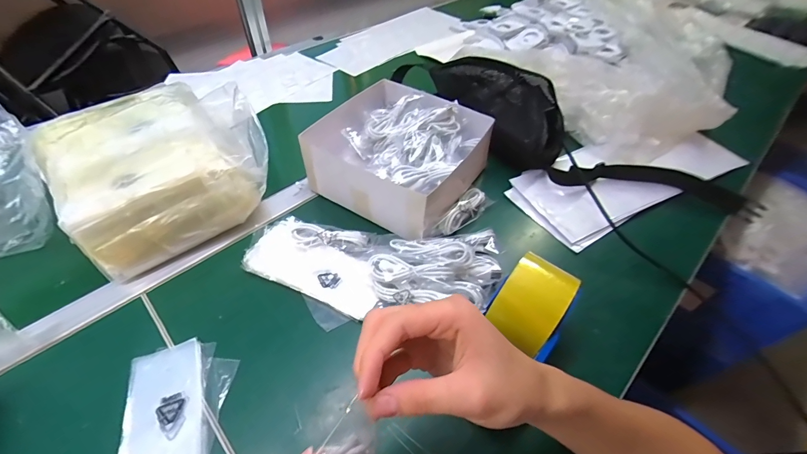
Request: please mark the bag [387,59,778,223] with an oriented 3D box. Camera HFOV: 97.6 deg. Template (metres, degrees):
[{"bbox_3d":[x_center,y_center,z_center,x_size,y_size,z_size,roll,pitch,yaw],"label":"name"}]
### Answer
[{"bbox_3d":[0.261,-0.154,0.569,0.533,0.106,0.174,38,58,26],"label":"bag"}]

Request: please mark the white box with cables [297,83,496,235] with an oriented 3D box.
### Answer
[{"bbox_3d":[-0.003,-0.108,0.519,0.197,0.089,0.201,27,53,20],"label":"white box with cables"}]

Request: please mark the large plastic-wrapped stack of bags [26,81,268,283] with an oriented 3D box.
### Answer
[{"bbox_3d":[-0.313,-0.080,0.472,0.239,0.129,0.209,-27,55,-23],"label":"large plastic-wrapped stack of bags"}]

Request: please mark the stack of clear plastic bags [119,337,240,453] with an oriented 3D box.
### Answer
[{"bbox_3d":[-0.210,0.185,0.325,0.094,0.009,0.163,-12,51,-12],"label":"stack of clear plastic bags"}]

